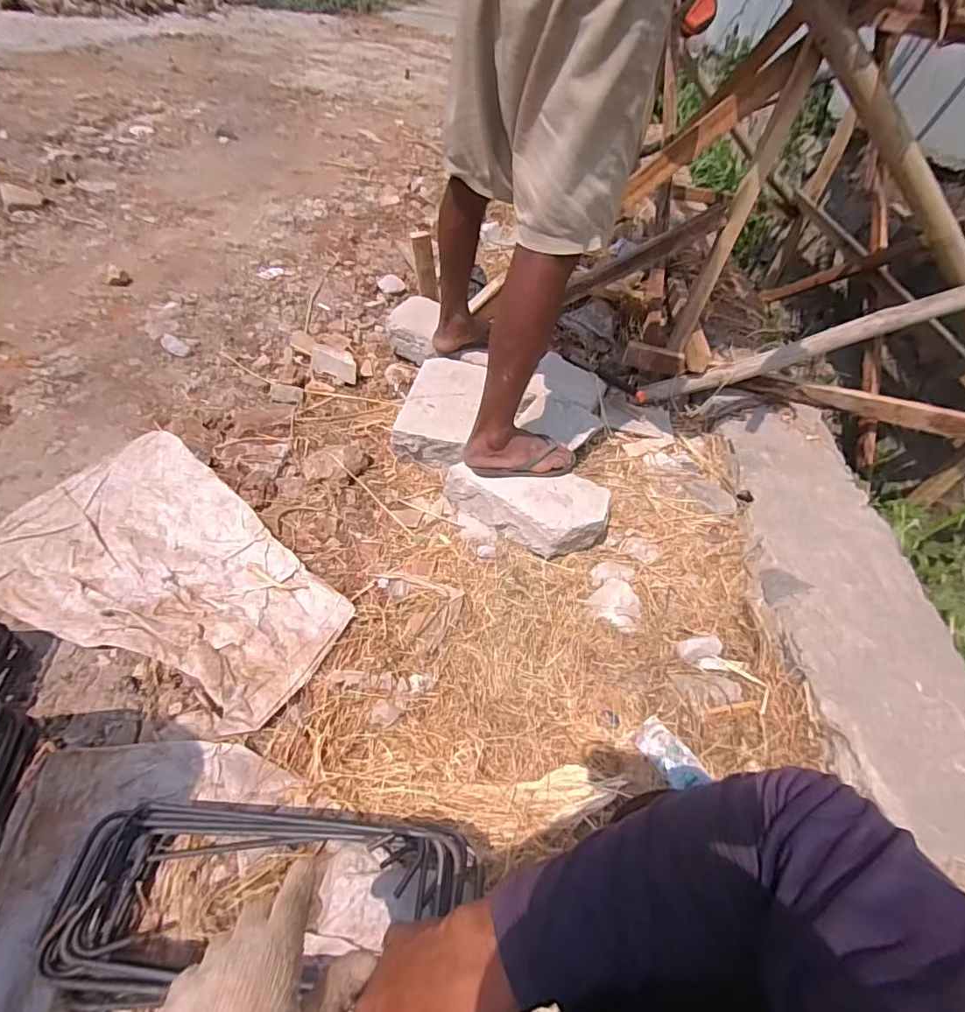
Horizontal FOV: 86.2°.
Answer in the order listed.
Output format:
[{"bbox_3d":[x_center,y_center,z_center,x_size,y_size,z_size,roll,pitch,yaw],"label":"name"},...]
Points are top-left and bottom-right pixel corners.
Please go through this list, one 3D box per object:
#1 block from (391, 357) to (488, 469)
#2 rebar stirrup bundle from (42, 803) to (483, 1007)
[{"bbox_3d":[-0.090,-0.232,1.254,0.181,0.083,0.325,11,46,4],"label":"block"},{"bbox_3d":[-0.253,0.444,0.605,0.473,0.112,0.178,-5,46,4],"label":"rebar stirrup bundle"}]

